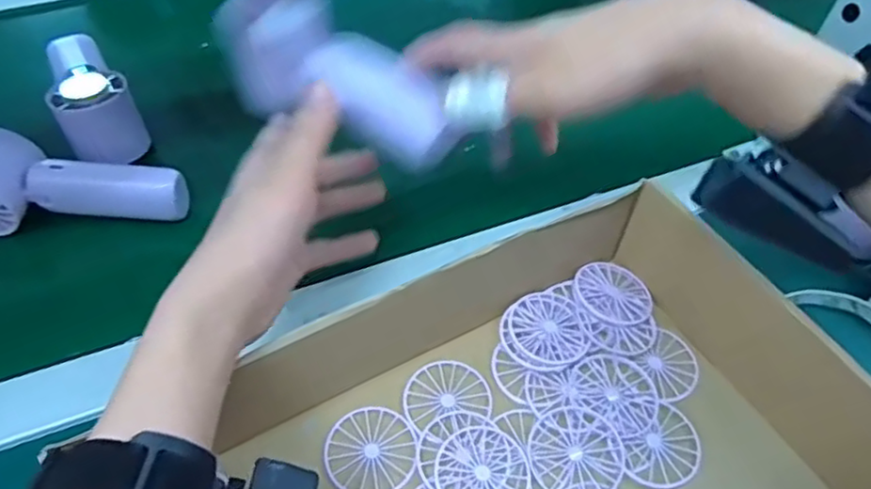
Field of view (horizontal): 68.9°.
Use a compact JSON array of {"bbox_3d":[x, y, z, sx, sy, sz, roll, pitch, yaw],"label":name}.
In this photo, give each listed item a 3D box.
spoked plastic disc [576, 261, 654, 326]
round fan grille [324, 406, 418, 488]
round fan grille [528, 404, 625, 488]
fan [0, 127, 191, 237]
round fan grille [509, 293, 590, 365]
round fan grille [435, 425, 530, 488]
[{"bbox_3d":[0.115,0.031,0.411,0.045,0.004,0.048,7,49,-9],"label":"spoked plastic disc"},{"bbox_3d":[-0.035,0.114,0.349,0.050,0.004,0.051,0,52,0],"label":"round fan grille"},{"bbox_3d":[0.077,0.114,0.348,0.050,0.004,0.050,2,53,-2],"label":"round fan grille"},{"bbox_3d":[-0.253,-0.044,0.439,0.154,0.044,0.054,1,53,-2],"label":"fan"},{"bbox_3d":[0.069,0.054,0.394,0.045,0.009,0.049,2,53,-2],"label":"round fan grille"},{"bbox_3d":[0.025,0.123,0.341,0.049,0.004,0.050,2,53,-2],"label":"round fan grille"}]

